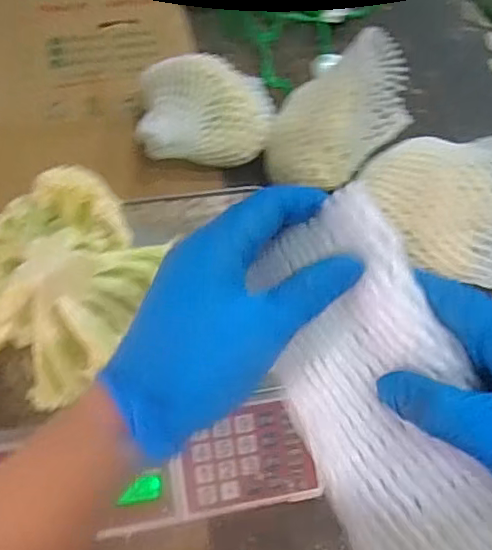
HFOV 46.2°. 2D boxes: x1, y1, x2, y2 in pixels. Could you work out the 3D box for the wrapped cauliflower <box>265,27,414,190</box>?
[{"bbox_3d":[0.112,-0.194,0.718,0.157,0.130,0.152,10,56,4],"label":"wrapped cauliflower"}]

